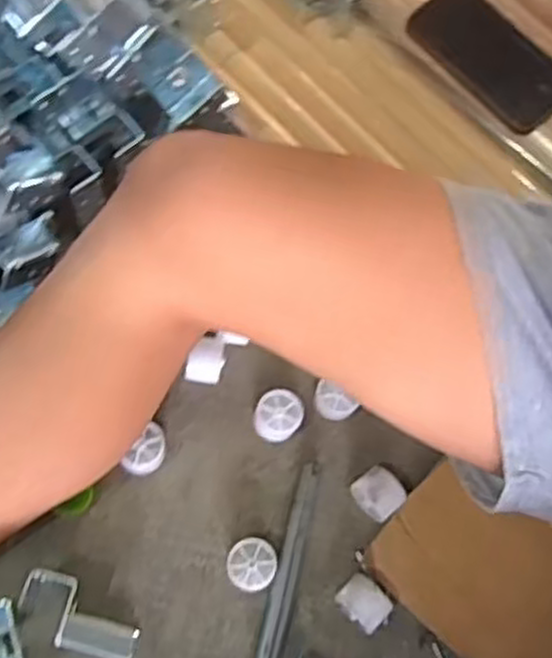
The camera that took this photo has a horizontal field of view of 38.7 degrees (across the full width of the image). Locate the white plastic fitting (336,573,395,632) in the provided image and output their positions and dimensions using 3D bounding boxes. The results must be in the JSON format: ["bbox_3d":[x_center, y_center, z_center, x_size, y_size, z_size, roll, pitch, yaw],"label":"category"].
[{"bbox_3d":[0.062,0.195,0.560,0.034,0.028,0.029,41,70,10],"label":"white plastic fitting"}]

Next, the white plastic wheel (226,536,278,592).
[{"bbox_3d":[-0.017,0.169,0.565,0.034,0.021,0.035,13,68,-1],"label":"white plastic wheel"}]

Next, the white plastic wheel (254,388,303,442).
[{"bbox_3d":[0.002,0.067,0.604,0.037,0.022,0.035,2,68,-5],"label":"white plastic wheel"}]

